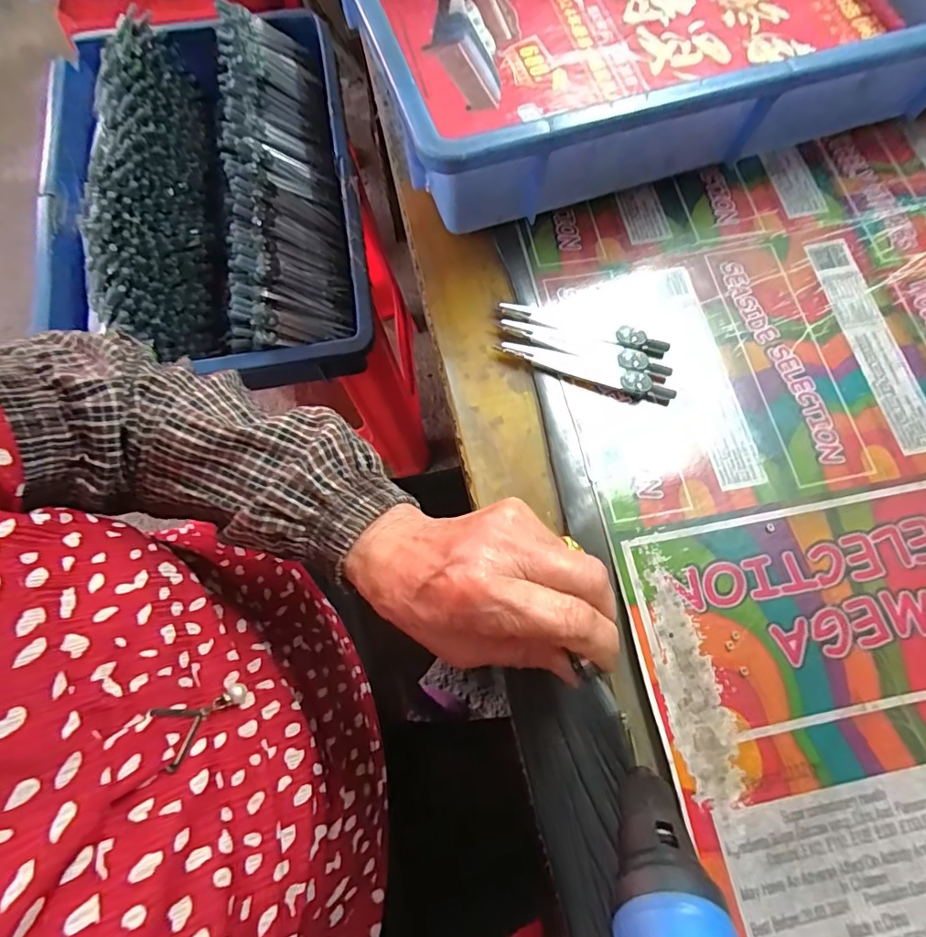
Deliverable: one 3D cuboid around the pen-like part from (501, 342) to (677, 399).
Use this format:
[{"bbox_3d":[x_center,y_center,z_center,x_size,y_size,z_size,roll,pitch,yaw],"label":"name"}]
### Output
[{"bbox_3d":[0.077,-0.061,0.317,0.106,0.008,0.015,18,74,6],"label":"pen-like part"}]

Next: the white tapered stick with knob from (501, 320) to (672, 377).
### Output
[{"bbox_3d":[0.077,-0.075,0.321,0.106,0.006,0.015,17,74,5],"label":"white tapered stick with knob"}]

